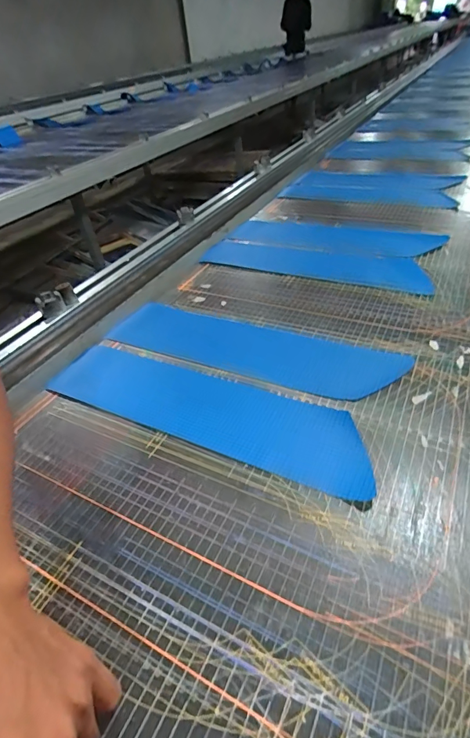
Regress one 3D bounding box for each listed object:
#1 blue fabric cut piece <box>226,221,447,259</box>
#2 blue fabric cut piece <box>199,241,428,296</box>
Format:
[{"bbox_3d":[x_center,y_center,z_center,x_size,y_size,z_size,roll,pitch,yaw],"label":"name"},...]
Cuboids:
[{"bbox_3d":[0.197,-0.270,0.808,0.412,0.013,0.130,12,45,20],"label":"blue fabric cut piece"},{"bbox_3d":[0.140,-0.197,0.730,0.412,0.007,0.107,14,46,22],"label":"blue fabric cut piece"}]

